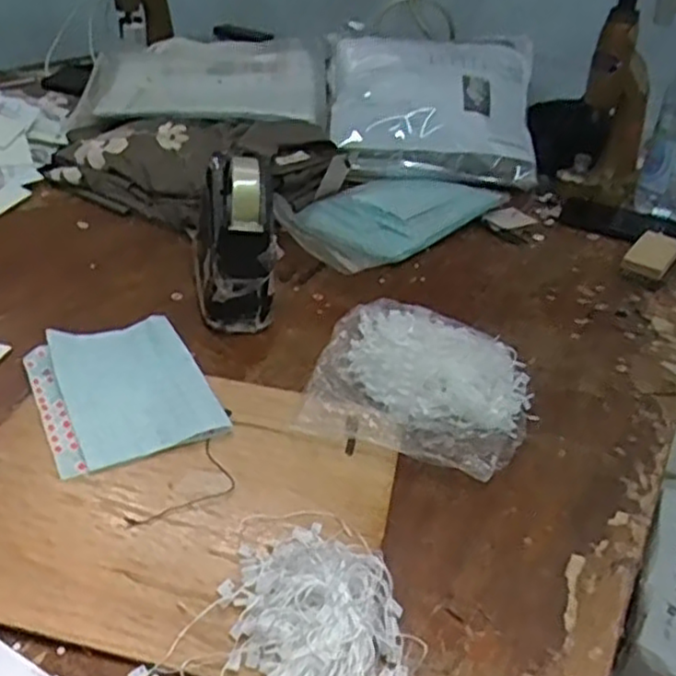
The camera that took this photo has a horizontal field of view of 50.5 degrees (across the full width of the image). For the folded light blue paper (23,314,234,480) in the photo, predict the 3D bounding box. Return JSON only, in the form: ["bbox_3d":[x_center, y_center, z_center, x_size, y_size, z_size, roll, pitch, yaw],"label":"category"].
[{"bbox_3d":[-0.169,0.038,0.567,0.126,0.012,0.155,-13,38,-26],"label":"folded light blue paper"}]

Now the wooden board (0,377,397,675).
[{"bbox_3d":[-0.112,0.102,0.486,0.283,0.011,0.235,10,34,6],"label":"wooden board"}]

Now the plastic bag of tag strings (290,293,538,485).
[{"bbox_3d":[0.071,0.036,0.593,0.173,0.036,0.166,14,34,11],"label":"plastic bag of tag strings"}]

